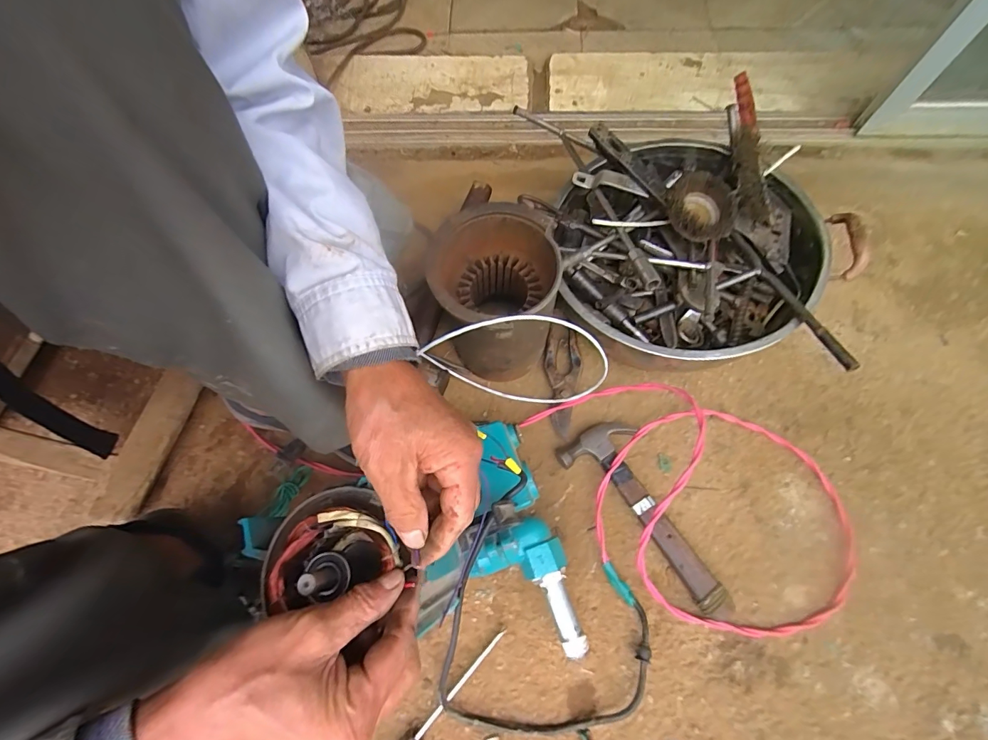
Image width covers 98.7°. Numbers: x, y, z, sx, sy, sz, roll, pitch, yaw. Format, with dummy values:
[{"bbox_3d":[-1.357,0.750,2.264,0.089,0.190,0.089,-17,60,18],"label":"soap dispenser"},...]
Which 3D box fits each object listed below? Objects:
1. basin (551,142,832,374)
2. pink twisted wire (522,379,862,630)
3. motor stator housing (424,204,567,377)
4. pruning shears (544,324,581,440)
[{"bbox_3d":[0.229,-0.133,0.534,0.294,0.176,0.295,-1,68,2],"label":"basin"},{"bbox_3d":[0.224,0.134,0.480,0.407,0.076,0.257,29,73,10],"label":"pink twisted wire"},{"bbox_3d":[0.001,-0.074,0.508,0.133,0.181,0.150,11,68,6],"label":"motor stator housing"},{"bbox_3d":[0.086,0.013,0.562,0.047,0.022,0.145,10,71,4],"label":"pruning shears"}]

